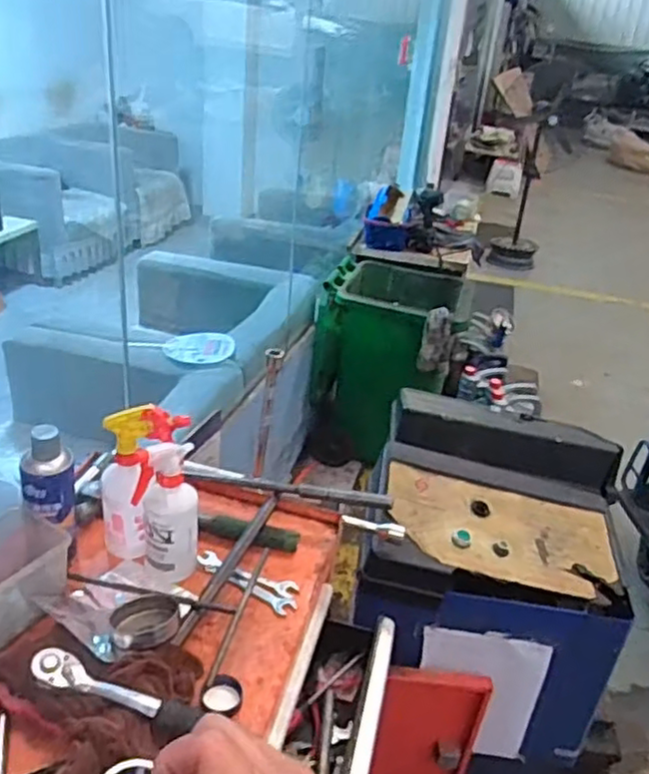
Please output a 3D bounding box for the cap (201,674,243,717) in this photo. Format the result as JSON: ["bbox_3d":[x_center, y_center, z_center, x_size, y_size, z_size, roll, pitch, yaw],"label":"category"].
[{"bbox_3d":[-0.115,0.350,0.779,0.044,0.013,0.042,5,29,-3],"label":"cap"}]

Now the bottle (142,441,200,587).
[{"bbox_3d":[-0.197,0.166,0.885,0.068,0.195,0.062,-3,30,-17],"label":"bottle"}]

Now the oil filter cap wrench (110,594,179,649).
[{"bbox_3d":[-0.217,0.283,0.829,0.077,0.024,0.065,0,29,-10],"label":"oil filter cap wrench"}]

